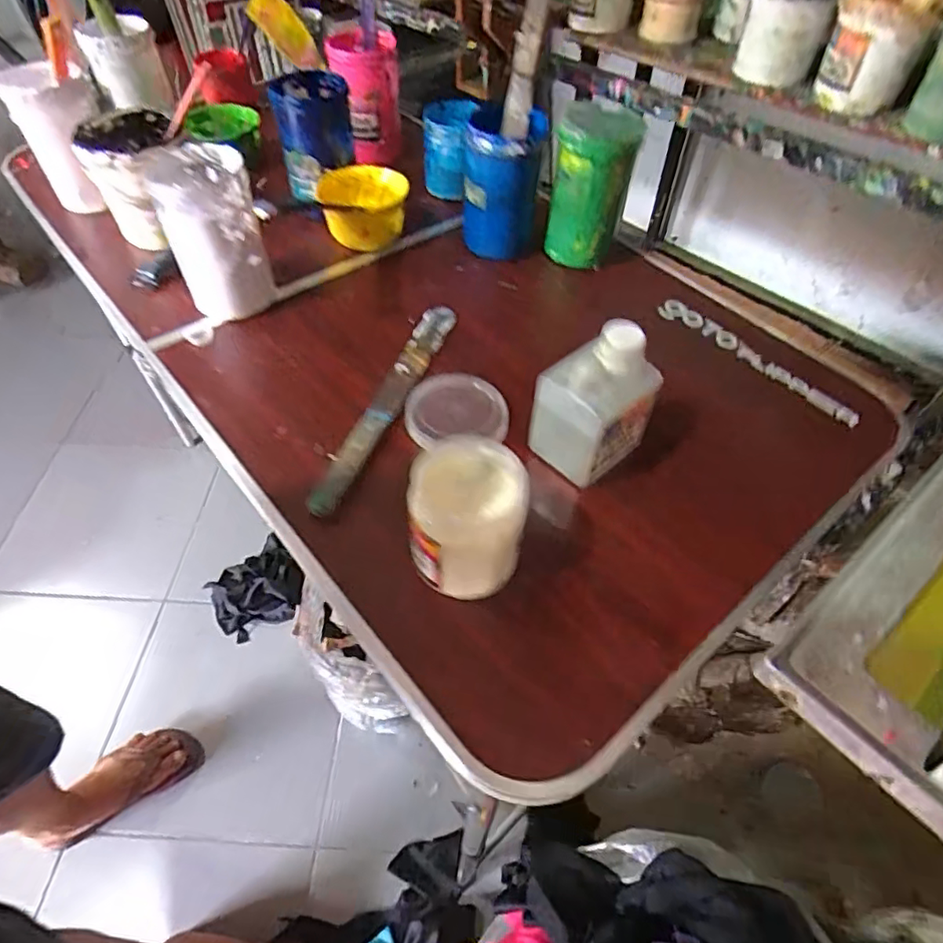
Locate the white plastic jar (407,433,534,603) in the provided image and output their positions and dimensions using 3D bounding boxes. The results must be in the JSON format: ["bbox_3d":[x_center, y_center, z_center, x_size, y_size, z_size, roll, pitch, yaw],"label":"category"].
[{"bbox_3d":[-0.001,0.039,0.448,0.080,0.100,0.086,0,52,0],"label":"white plastic jar"}]

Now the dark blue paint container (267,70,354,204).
[{"bbox_3d":[-0.200,-0.433,0.755,0.090,0.114,0.099,-9,53,-7],"label":"dark blue paint container"}]

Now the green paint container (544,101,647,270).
[{"bbox_3d":[0.144,-0.337,0.715,0.090,0.177,0.095,15,53,11],"label":"green paint container"}]

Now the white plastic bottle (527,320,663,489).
[{"bbox_3d":[0.109,-0.057,0.518,0.092,0.128,0.069,-34,59,-24],"label":"white plastic bottle"}]

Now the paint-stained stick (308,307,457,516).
[{"bbox_3d":[-0.082,-0.080,0.591,0.035,0.009,0.306,15,53,11],"label":"paint-stained stick"}]

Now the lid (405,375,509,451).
[{"bbox_3d":[-0.015,-0.063,0.576,0.097,0.013,0.085,-8,52,-6],"label":"lid"}]

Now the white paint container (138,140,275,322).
[{"bbox_3d":[-0.277,-0.254,0.634,0.095,0.157,0.103,-21,55,-16],"label":"white paint container"}]

